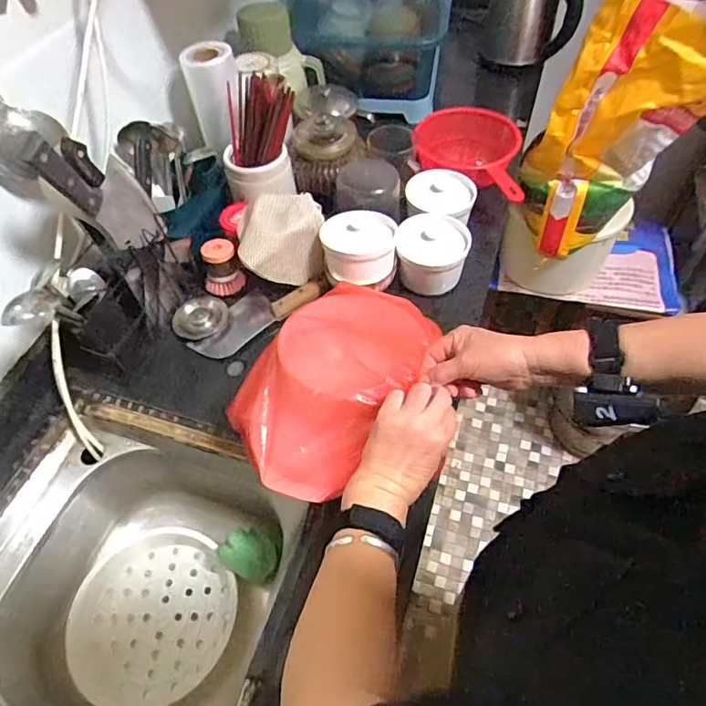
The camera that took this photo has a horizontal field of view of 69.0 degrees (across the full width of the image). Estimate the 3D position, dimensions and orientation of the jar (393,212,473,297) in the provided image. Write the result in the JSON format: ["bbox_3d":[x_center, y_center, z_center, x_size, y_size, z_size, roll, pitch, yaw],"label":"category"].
[{"bbox_3d":[0.121,-0.153,0.785,0.103,0.082,0.109,-1,55,2],"label":"jar"}]

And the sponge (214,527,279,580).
[{"bbox_3d":[-0.141,0.274,0.709,0.064,0.054,0.063,20,58,16],"label":"sponge"}]

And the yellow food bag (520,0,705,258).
[{"bbox_3d":[0.476,-0.391,0.956,0.245,0.463,0.065,17,49,-2],"label":"yellow food bag"}]

